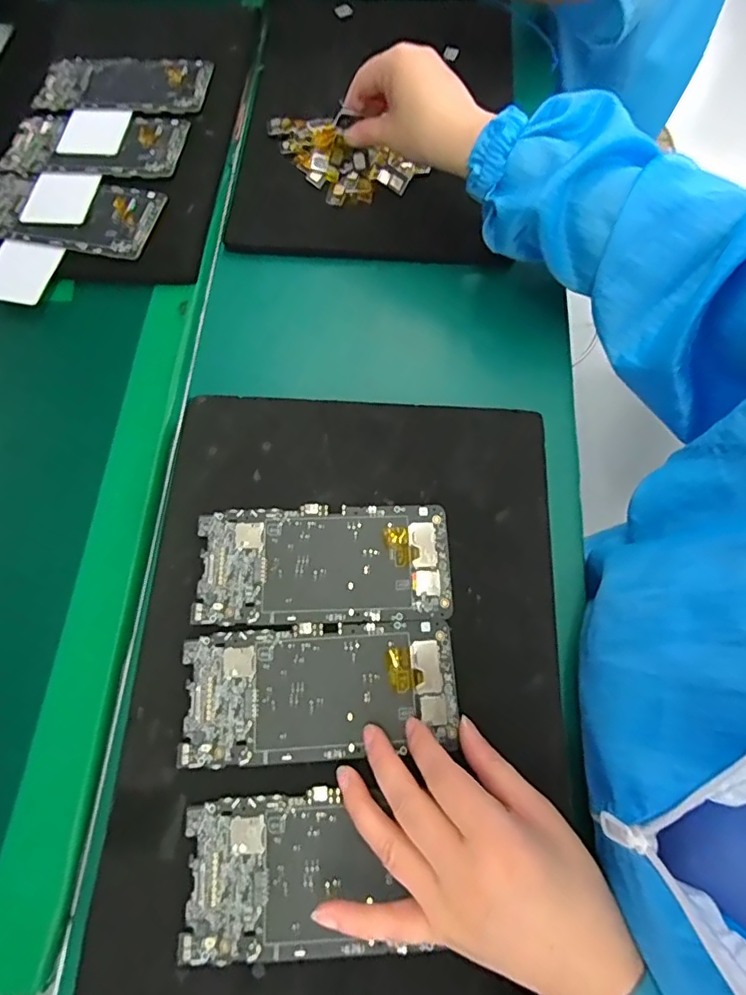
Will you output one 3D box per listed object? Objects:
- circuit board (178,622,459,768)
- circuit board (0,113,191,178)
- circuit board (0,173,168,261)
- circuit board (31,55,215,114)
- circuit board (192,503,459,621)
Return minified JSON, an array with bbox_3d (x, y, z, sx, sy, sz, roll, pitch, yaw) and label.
[{"bbox_3d":[-0.029,0.109,0.309,0.151,0.005,0.068,-5,70,0],"label":"circuit board"},{"bbox_3d":[-0.246,-0.316,0.477,0.158,0.005,0.078,3,70,3],"label":"circuit board"},{"bbox_3d":[-0.259,-0.240,0.451,0.155,0.004,0.074,12,71,6],"label":"circuit board"},{"bbox_3d":[-0.233,-0.389,0.504,0.154,0.004,0.073,4,70,4],"label":"circuit board"},{"bbox_3d":[-0.030,0.039,0.335,0.152,0.006,0.071,-2,70,1],"label":"circuit board"}]

